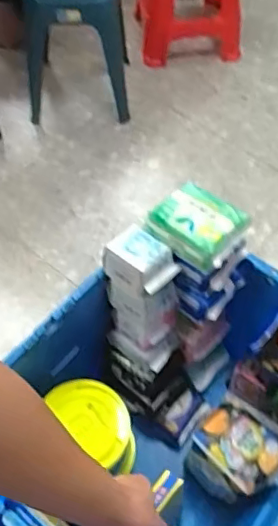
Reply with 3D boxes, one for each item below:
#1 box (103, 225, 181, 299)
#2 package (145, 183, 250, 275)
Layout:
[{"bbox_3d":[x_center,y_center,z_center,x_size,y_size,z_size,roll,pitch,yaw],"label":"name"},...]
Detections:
[{"bbox_3d":[0.003,0.002,0.809,0.094,0.069,0.071,35,63,20],"label":"box"},{"bbox_3d":[0.086,-0.059,0.798,0.120,0.044,0.102,33,62,19],"label":"package"}]

